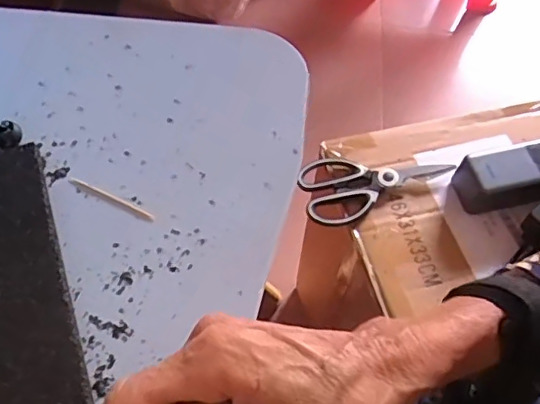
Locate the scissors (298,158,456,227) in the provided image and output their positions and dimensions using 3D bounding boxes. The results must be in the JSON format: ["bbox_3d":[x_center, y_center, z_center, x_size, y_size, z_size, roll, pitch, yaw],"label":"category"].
[{"bbox_3d":[0.123,-0.027,0.646,0.178,0.017,0.084,-12,60,-9],"label":"scissors"}]

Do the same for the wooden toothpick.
[{"bbox_3d":[-0.099,-0.004,0.347,0.062,0.004,0.005,24,61,13],"label":"wooden toothpick"}]

